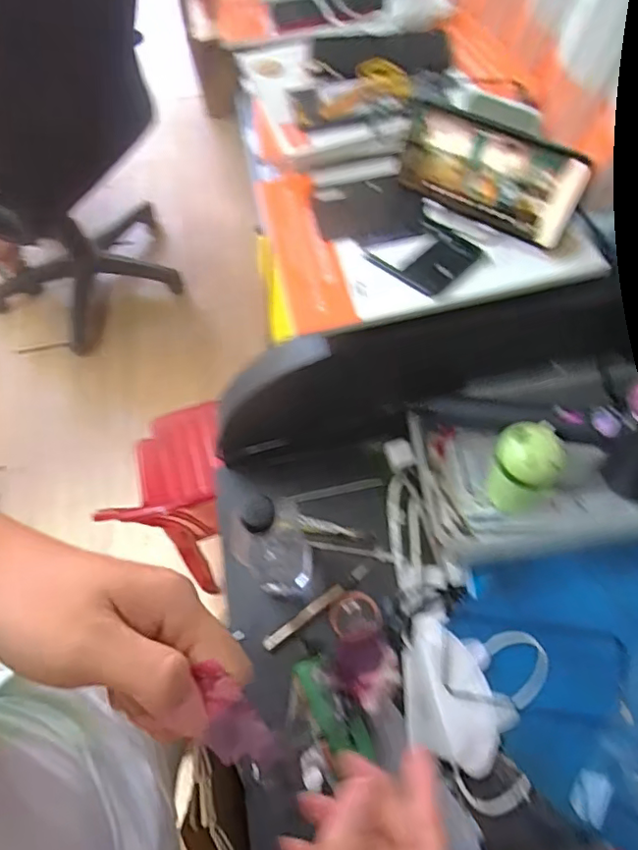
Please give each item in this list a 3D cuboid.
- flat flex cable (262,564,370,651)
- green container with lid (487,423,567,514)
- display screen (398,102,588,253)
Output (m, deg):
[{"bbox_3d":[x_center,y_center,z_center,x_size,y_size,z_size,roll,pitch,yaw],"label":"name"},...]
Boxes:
[{"bbox_3d":[-0.002,0.189,0.586,0.130,0.005,0.013,-33,65,-14],"label":"flat flex cable"},{"bbox_3d":[0.182,0.040,0.502,0.061,0.091,0.049,35,69,20],"label":"green container with lid"},{"bbox_3d":[0.138,-0.205,0.464,0.147,0.075,0.009,28,48,14],"label":"display screen"}]

